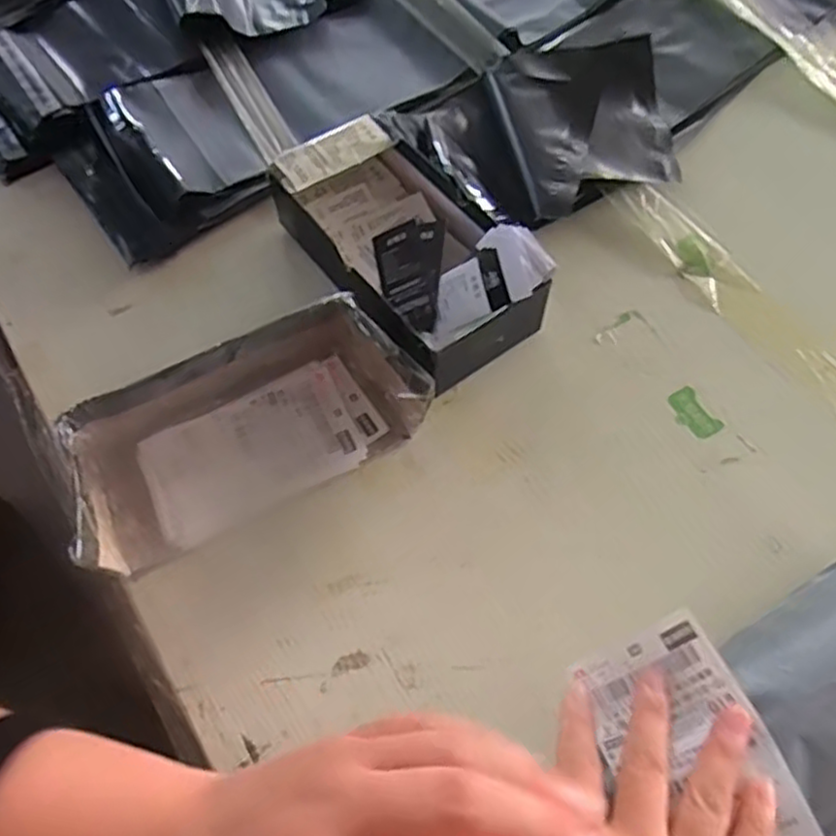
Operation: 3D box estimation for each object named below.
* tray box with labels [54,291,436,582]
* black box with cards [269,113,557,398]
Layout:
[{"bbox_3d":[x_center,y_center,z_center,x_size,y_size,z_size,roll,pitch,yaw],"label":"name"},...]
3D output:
[{"bbox_3d":[-0.117,0.007,0.488,0.227,0.058,0.101,-26,63,-11],"label":"tray box with labels"},{"bbox_3d":[-0.014,-0.131,0.546,0.124,0.063,0.224,-33,65,-15],"label":"black box with cards"}]

